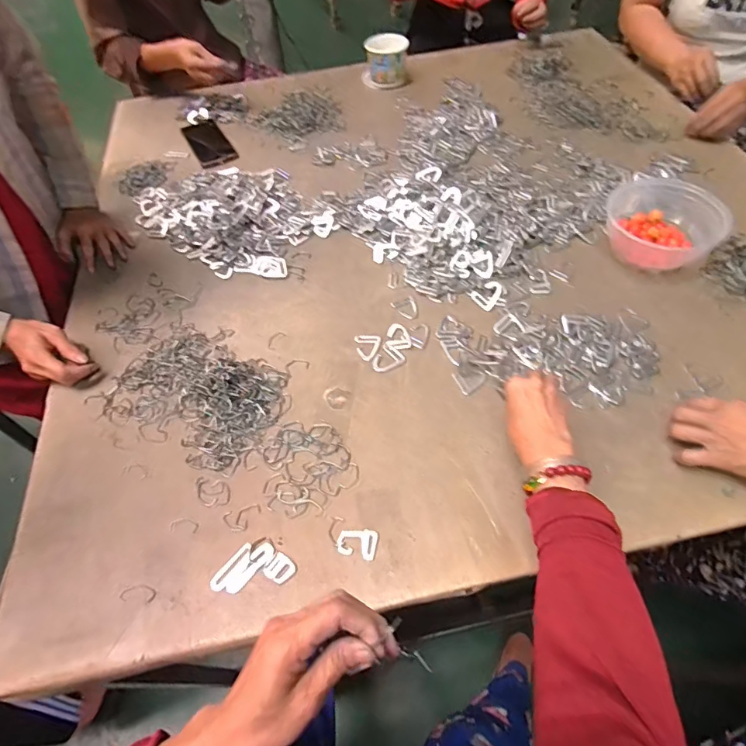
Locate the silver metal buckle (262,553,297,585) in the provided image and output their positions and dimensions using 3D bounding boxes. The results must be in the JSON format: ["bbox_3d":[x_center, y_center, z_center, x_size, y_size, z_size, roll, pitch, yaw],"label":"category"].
[{"bbox_3d":[-0.099,0.207,0.485,0.029,0.004,0.025,30,62,22],"label":"silver metal buckle"}]

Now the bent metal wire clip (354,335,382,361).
[{"bbox_3d":[-0.007,-0.036,0.640,0.035,0.004,0.042,-2,55,2],"label":"bent metal wire clip"}]

